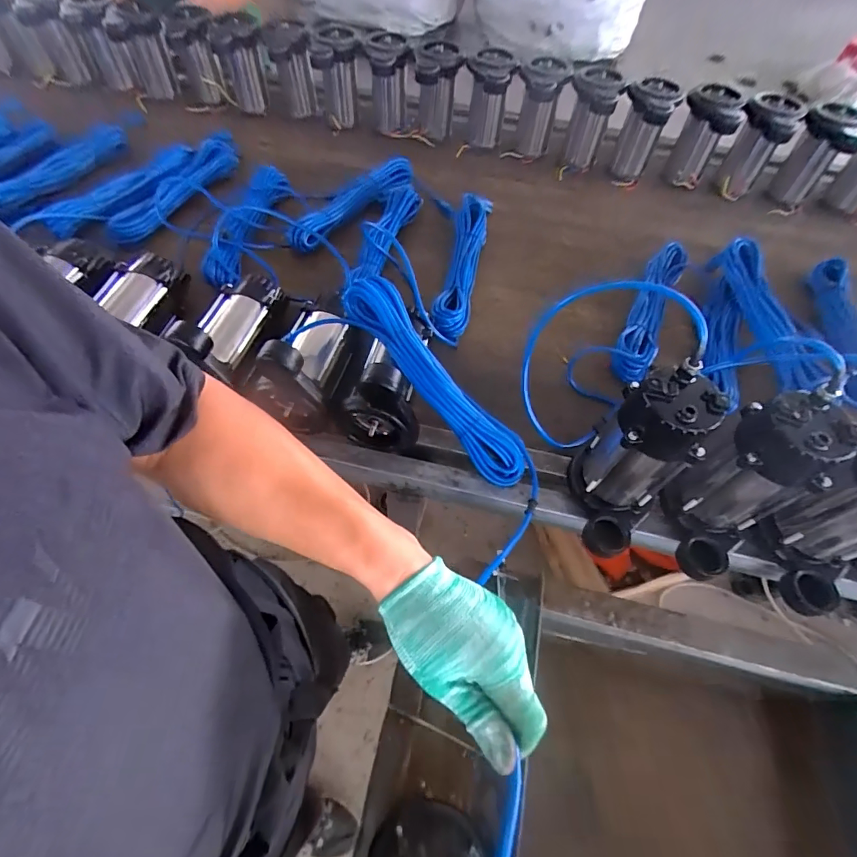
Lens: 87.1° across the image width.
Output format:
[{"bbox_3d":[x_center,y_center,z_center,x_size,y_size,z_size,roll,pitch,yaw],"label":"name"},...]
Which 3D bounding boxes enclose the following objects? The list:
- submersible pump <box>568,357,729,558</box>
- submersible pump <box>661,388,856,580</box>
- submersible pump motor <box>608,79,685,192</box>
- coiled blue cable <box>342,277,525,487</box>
[{"bbox_3d":[0.251,0.044,0.557,0.119,0.225,0.142,36,63,18],"label":"submersible pump"},{"bbox_3d":[0.379,0.075,0.543,0.126,0.224,0.116,-38,67,-23],"label":"submersible pump"},{"bbox_3d":[0.495,-0.692,1.058,0.114,0.184,0.125,22,60,11],"label":"submersible pump motor"},{"bbox_3d":[0.012,-0.067,0.655,0.057,0.053,0.357,-41,93,-24],"label":"coiled blue cable"}]

